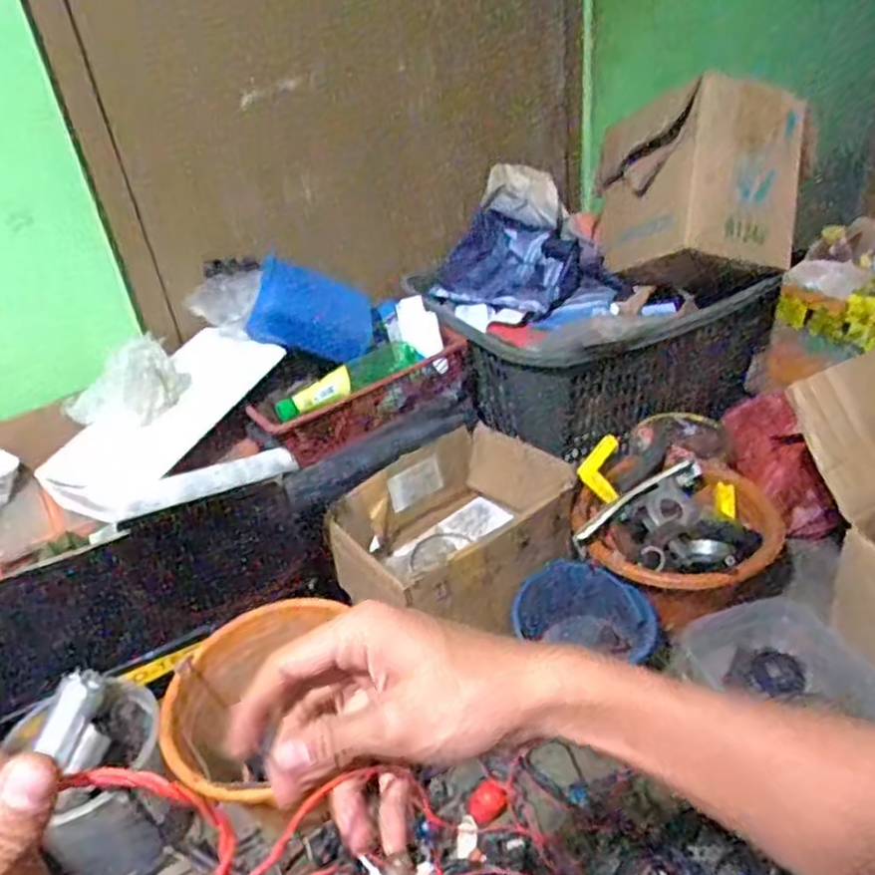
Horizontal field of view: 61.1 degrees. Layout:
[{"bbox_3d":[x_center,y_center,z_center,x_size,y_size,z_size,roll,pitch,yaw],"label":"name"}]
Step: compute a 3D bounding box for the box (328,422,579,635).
[{"bbox_3d":[0.024,0.161,1.067,0.322,0.190,0.254,-27,38,-26],"label":"box"}]

